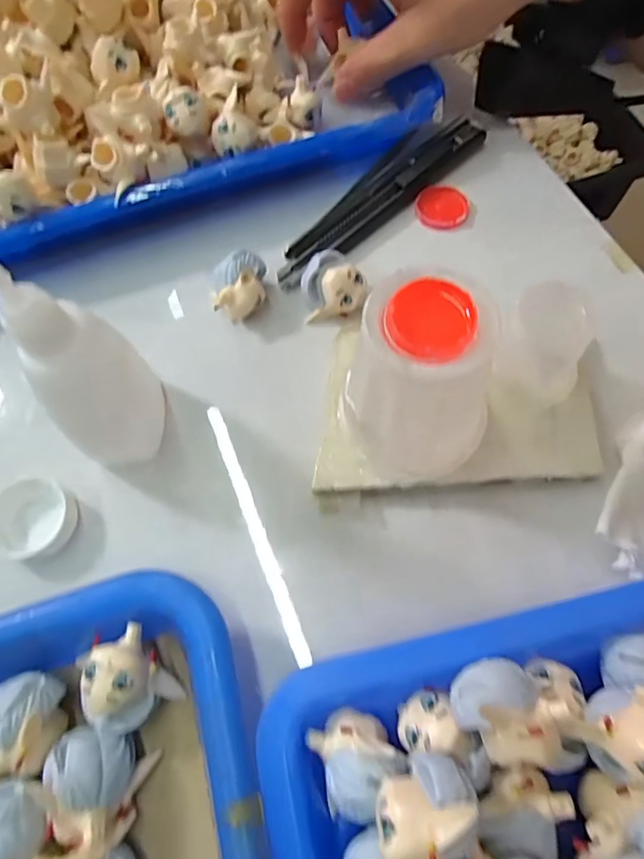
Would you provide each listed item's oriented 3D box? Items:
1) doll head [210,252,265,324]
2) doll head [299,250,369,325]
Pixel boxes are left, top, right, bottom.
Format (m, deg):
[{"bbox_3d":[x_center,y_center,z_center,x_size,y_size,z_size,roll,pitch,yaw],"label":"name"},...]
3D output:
[{"bbox_3d":[-0.036,-0.062,0.227,0.024,0.023,0.021,-12,67,-3],"label":"doll head"},{"bbox_3d":[0.006,-0.063,0.226,0.027,0.020,0.024,5,67,5],"label":"doll head"}]

